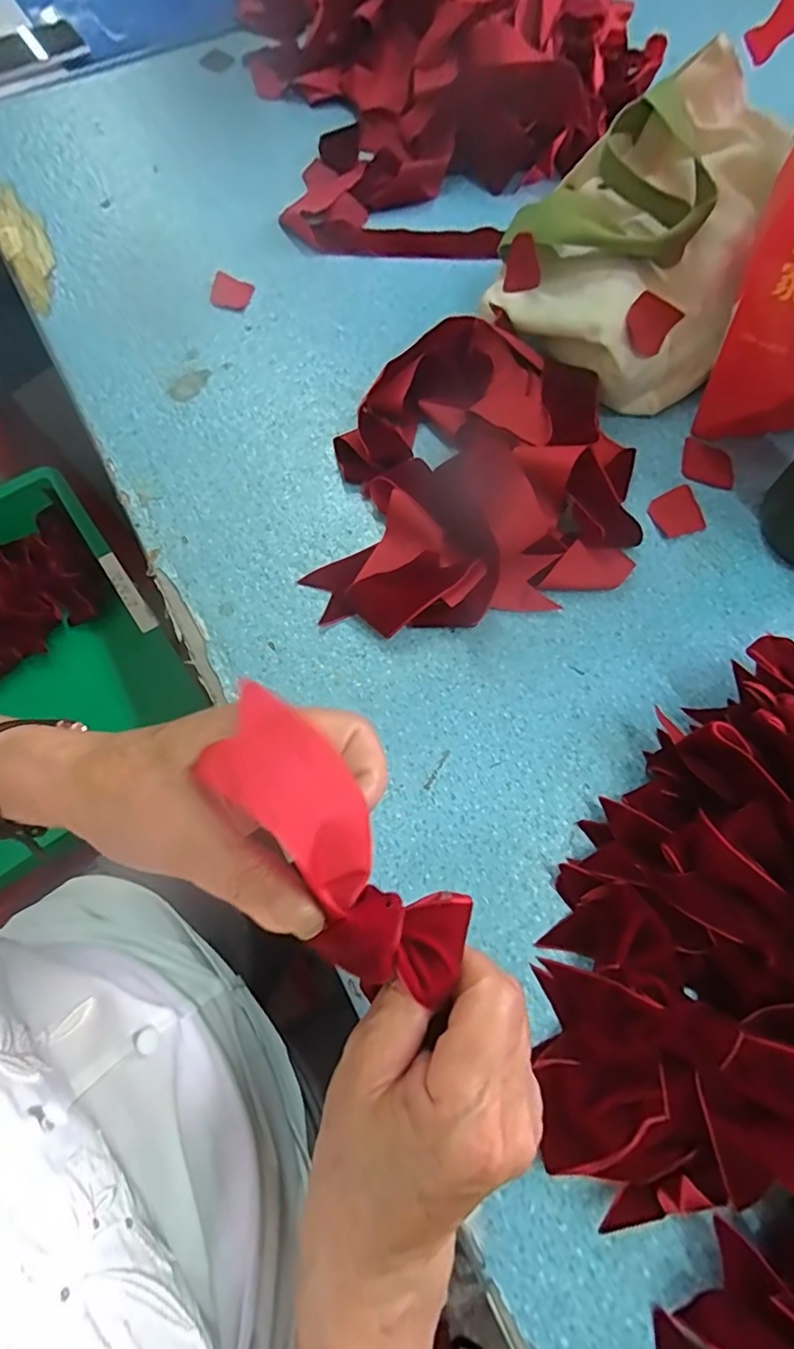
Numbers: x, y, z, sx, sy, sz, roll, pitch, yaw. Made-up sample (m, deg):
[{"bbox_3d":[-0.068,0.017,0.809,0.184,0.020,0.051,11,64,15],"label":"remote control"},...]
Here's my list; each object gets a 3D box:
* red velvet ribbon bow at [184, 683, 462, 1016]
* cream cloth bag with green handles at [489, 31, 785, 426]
[{"bbox_3d":[-0.019,0.062,0.190,0.043,0.026,0.112,-37,99,-14],"label":"red velvet ribbon bow"},{"bbox_3d":[0.184,-0.310,0.406,0.212,0.104,0.173,-41,72,-15],"label":"cream cloth bag with green handles"}]

